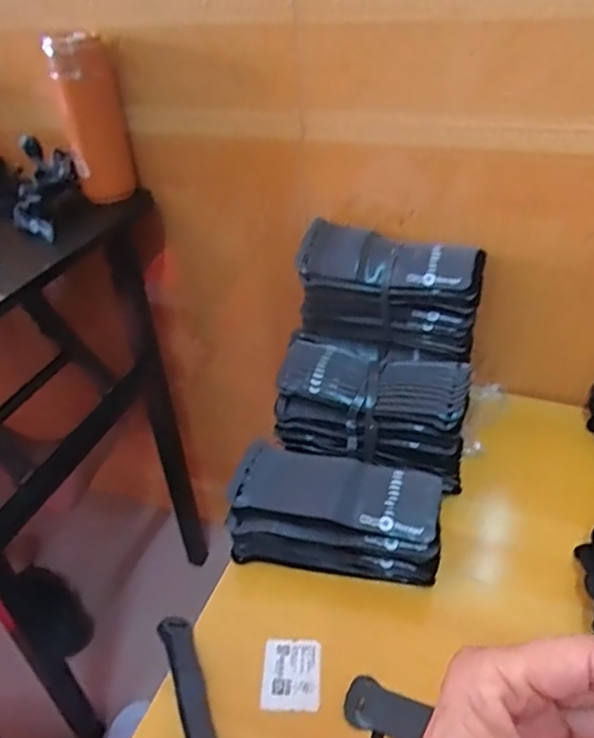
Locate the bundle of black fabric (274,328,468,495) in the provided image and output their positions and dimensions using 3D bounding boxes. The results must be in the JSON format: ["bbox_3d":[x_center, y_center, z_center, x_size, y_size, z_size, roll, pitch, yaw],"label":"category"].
[{"bbox_3d":[0.094,0.031,0.668,0.202,0.106,0.144,10,40,19],"label":"bundle of black fabric"}]

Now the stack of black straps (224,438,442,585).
[{"bbox_3d":[0.039,0.144,0.578,0.201,0.077,0.094,4,38,11],"label":"stack of black straps"}]

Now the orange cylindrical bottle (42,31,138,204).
[{"bbox_3d":[-0.254,-0.309,0.734,0.076,0.196,0.054,-15,39,-13],"label":"orange cylindrical bottle"}]

